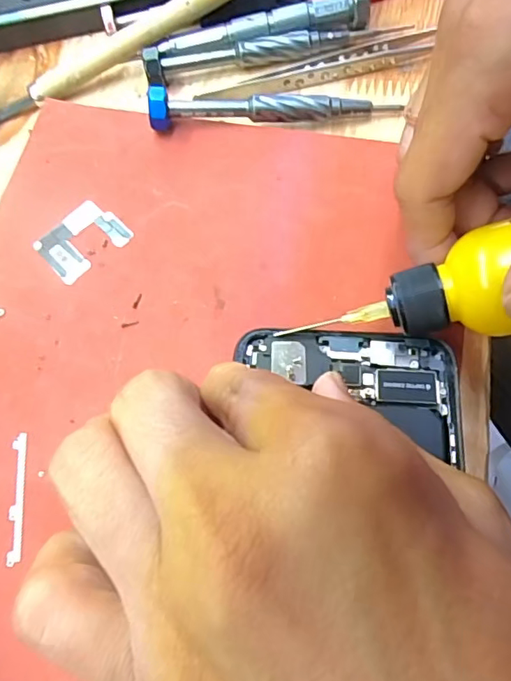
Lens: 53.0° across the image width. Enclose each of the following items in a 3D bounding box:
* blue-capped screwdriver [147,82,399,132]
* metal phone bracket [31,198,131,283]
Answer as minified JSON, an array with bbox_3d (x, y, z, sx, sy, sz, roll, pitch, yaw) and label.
[{"bbox_3d":[0.009,-0.102,0.222,0.107,0.017,0.010,-5,68,3],"label":"blue-capped screwdriver"},{"bbox_3d":[-0.071,-0.042,0.209,0.033,0.004,0.027,-43,71,-11],"label":"metal phone bracket"}]

